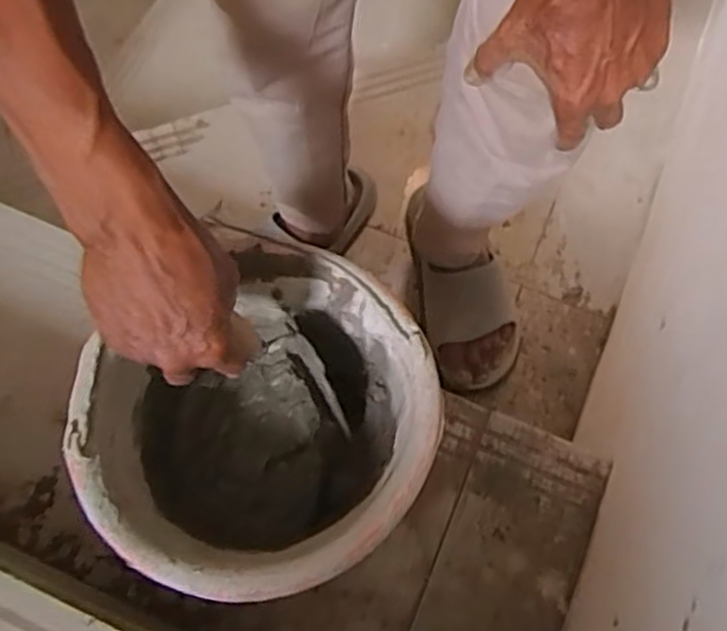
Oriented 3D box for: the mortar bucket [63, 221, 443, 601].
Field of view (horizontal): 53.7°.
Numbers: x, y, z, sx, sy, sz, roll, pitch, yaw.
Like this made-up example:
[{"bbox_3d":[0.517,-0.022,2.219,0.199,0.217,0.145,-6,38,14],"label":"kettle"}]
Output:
[{"bbox_3d":[-0.074,0.091,0.569,0.235,0.163,0.243,1,68,-1],"label":"mortar bucket"}]

